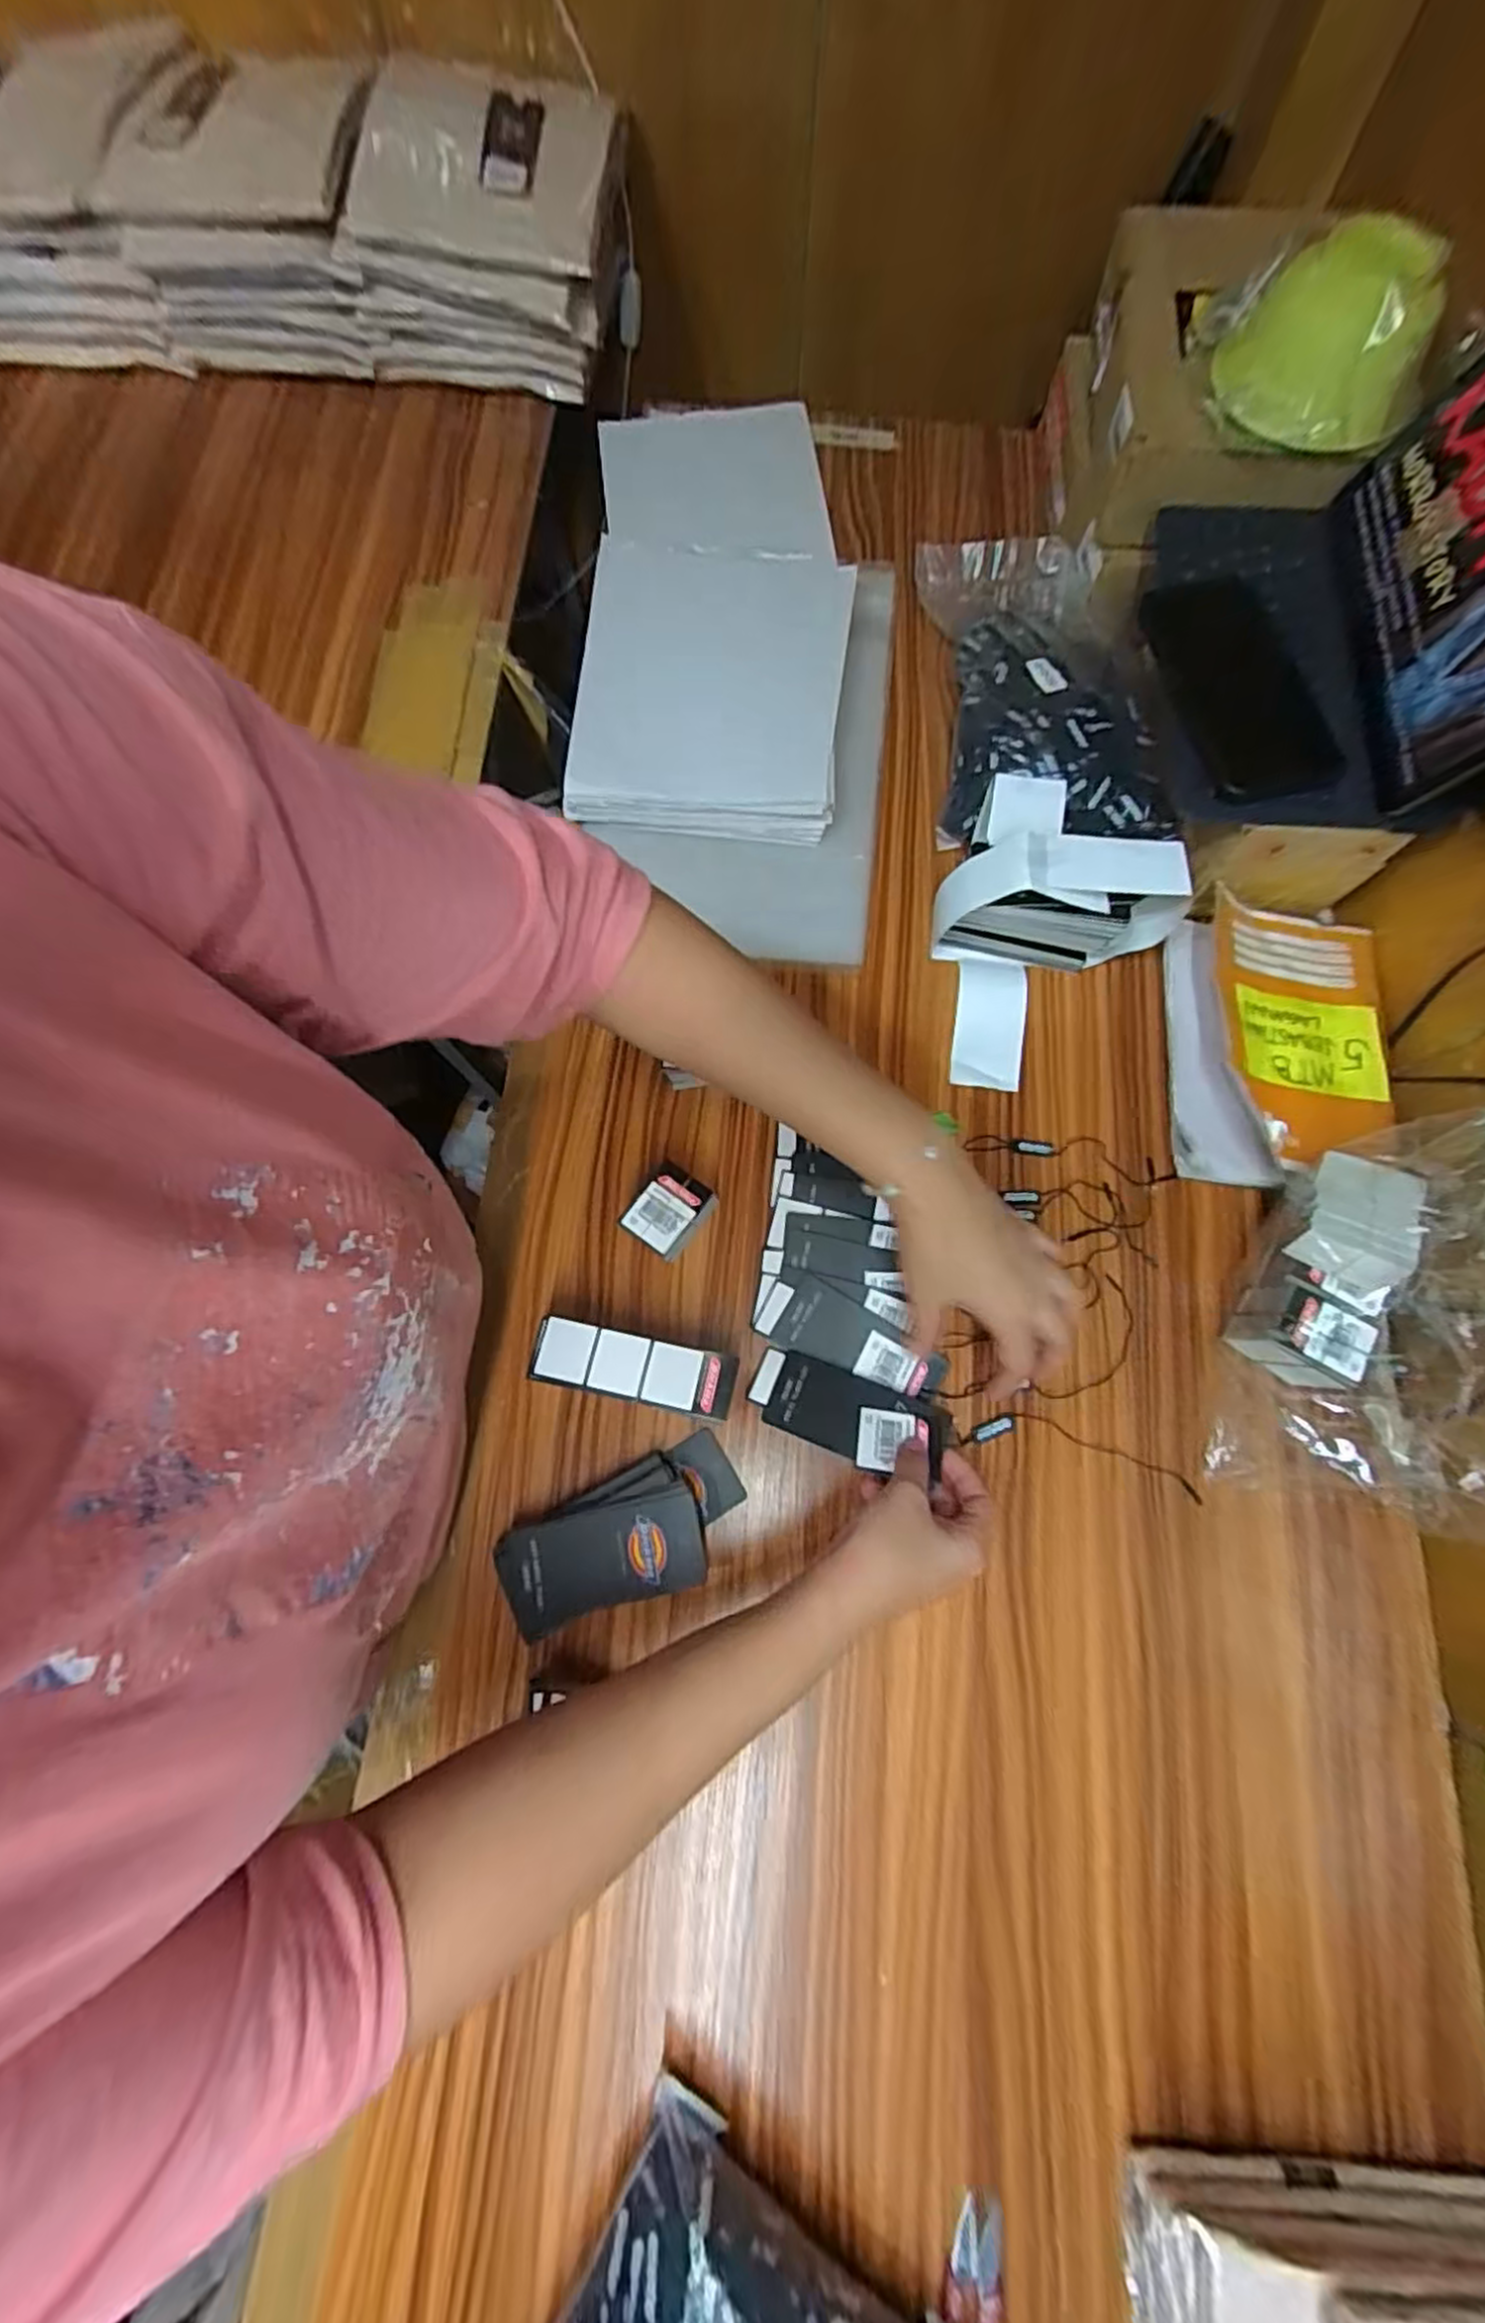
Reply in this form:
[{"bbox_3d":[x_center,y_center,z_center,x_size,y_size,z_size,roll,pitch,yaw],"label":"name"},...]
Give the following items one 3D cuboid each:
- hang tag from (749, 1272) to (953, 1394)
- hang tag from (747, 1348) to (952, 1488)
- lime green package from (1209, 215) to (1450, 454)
[{"bbox_3d":[0.072,0.113,0.484,0.123,0.004,0.045,22,75,7],"label":"hang tag"},{"bbox_3d":[0.065,0.157,0.465,0.121,0.007,0.050,17,61,17],"label":"hang tag"},{"bbox_3d":[0.379,-0.526,0.482,0.129,0.066,0.104,25,75,8],"label":"lime green package"}]

